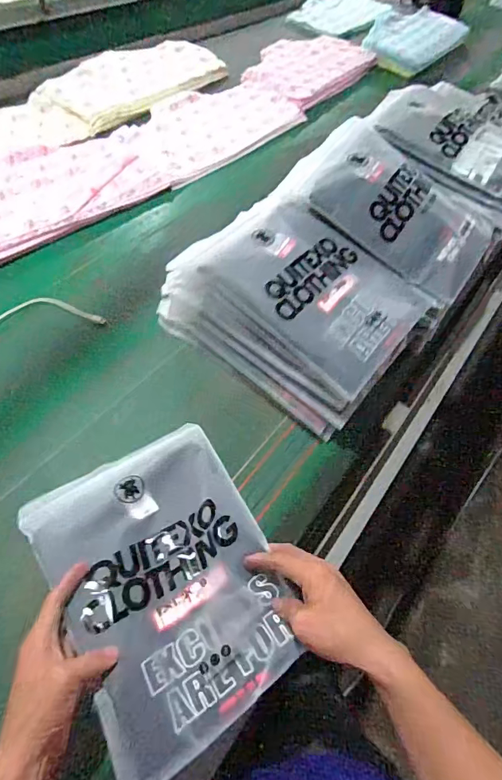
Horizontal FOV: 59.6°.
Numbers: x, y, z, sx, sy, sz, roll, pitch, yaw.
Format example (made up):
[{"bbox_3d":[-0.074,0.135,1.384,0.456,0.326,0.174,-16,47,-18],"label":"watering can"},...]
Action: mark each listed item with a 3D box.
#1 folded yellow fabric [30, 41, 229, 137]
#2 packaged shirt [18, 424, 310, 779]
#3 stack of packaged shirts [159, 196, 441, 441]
[{"bbox_3d":[-0.325,-0.882,1.239,0.276,0.046,0.605,30,58,17],"label":"folded yellow fabric"},{"bbox_3d":[-0.095,0.194,0.486,0.231,0.034,0.315,-26,60,-21],"label":"packaged shirt"},{"bbox_3d":[0.072,-0.143,0.716,0.370,0.143,0.265,37,59,15],"label":"stack of packaged shirts"}]

